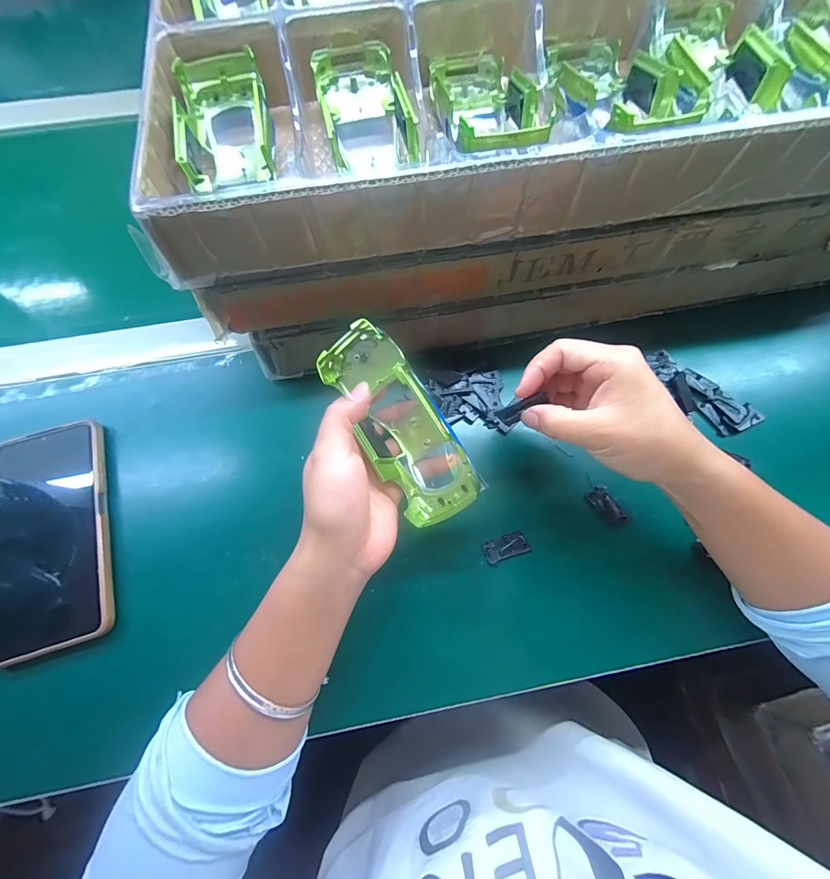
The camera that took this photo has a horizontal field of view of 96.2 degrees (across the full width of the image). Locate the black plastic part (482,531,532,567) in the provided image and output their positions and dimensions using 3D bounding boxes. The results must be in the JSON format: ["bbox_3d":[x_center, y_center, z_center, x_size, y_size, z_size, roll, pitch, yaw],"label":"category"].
[{"bbox_3d":[0.069,0.082,0.282,0.034,0.004,0.018,-19,73,-6],"label":"black plastic part"}]

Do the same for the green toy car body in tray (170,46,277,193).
[{"bbox_3d":[-0.119,-0.200,0.242,0.056,0.035,0.097,-14,72,-4],"label":"green toy car body in tray"}]

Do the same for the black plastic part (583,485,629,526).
[{"bbox_3d":[0.151,0.052,0.293,0.017,0.004,0.032,-34,75,-11],"label":"black plastic part"}]

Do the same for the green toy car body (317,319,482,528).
[{"bbox_3d":[-0.012,-0.010,0.250,0.064,0.043,0.137,-32,97,19],"label":"green toy car body"}]

